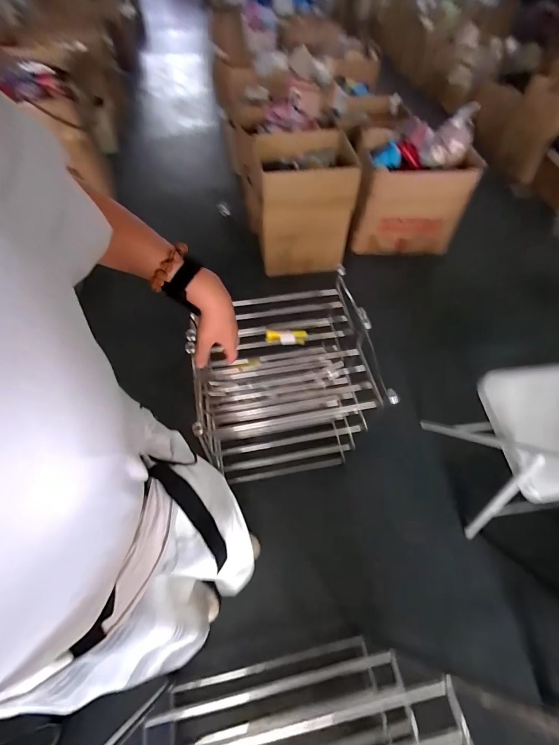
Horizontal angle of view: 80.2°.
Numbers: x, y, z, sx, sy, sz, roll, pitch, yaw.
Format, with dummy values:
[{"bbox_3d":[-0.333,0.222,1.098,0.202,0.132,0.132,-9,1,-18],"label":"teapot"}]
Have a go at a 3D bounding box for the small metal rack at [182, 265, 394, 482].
[{"bbox_3d":[0.014,0.040,1.194,0.488,0.579,0.479,-6,59,-5],"label":"small metal rack"}]

